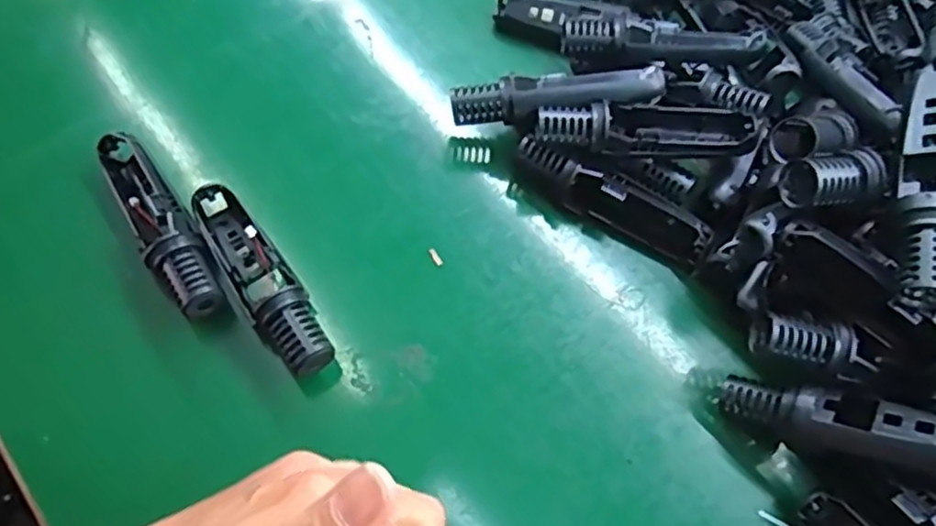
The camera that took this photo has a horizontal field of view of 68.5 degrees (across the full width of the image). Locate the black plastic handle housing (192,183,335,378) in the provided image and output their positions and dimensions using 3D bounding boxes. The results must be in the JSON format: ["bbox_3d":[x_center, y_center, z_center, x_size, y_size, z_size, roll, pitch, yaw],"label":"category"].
[{"bbox_3d":[-0.112,0.007,0.369,0.029,0.035,0.122,-31,71,-18],"label":"black plastic handle housing"}]

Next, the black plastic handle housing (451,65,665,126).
[{"bbox_3d":[0.051,-0.097,0.396,0.120,0.021,0.021,-5,65,10],"label":"black plastic handle housing"}]

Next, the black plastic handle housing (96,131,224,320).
[{"bbox_3d":[-0.169,-0.022,0.376,0.030,0.031,0.120,-34,72,-19],"label":"black plastic handle housing"}]

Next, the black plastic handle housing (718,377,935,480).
[{"bbox_3d":[0.182,0.079,0.323,0.119,0.027,0.026,11,62,34],"label":"black plastic handle housing"}]

